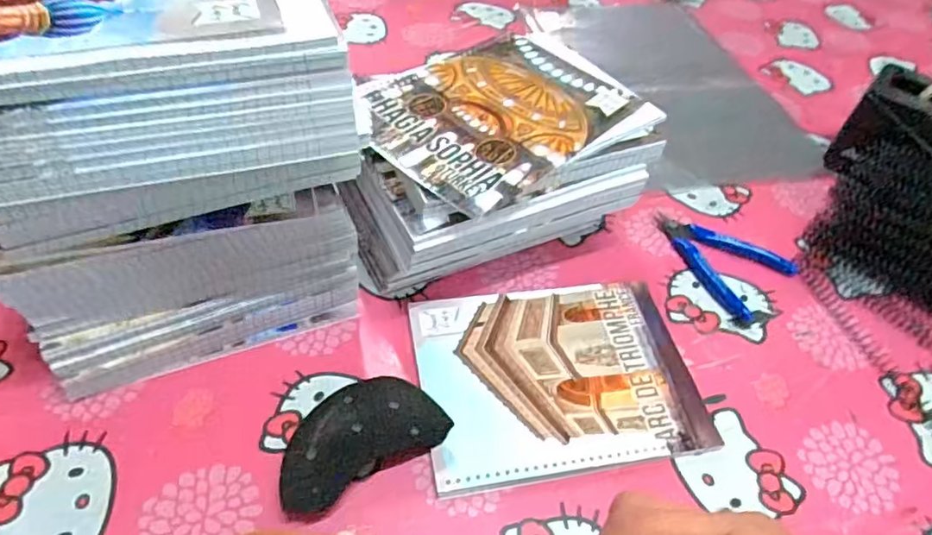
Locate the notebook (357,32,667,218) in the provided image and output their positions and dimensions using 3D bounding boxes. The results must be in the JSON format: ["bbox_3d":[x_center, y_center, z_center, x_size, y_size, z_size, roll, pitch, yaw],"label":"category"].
[{"bbox_3d":[0.029,-0.123,0.454,0.203,0.011,0.154,-29,57,-28],"label":"notebook"}]

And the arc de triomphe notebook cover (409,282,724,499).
[{"bbox_3d":[0.067,0.076,0.431,0.196,0.008,0.145,-5,49,-11],"label":"arc de triomphe notebook cover"}]

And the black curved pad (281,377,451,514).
[{"bbox_3d":[-0.069,0.107,0.375,0.103,0.028,0.058,-22,54,-23],"label":"black curved pad"}]

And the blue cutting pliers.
[{"bbox_3d":[0.217,-0.011,0.521,0.117,0.013,0.083,39,55,25],"label":"blue cutting pliers"}]

